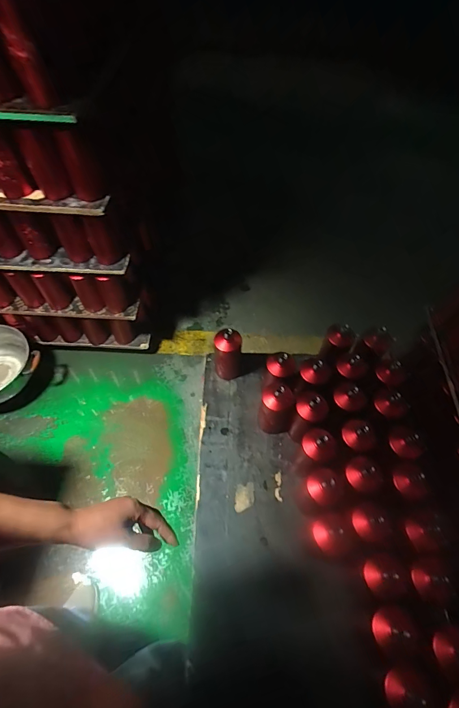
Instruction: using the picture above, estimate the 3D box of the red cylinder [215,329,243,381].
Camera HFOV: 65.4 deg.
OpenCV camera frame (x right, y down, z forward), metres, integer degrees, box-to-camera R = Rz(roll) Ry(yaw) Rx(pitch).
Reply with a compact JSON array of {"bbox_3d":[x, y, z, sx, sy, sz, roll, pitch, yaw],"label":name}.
[{"bbox_3d":[0.002,-0.009,1.138,0.090,0.221,0.092,4,57,0],"label":"red cylinder"}]

